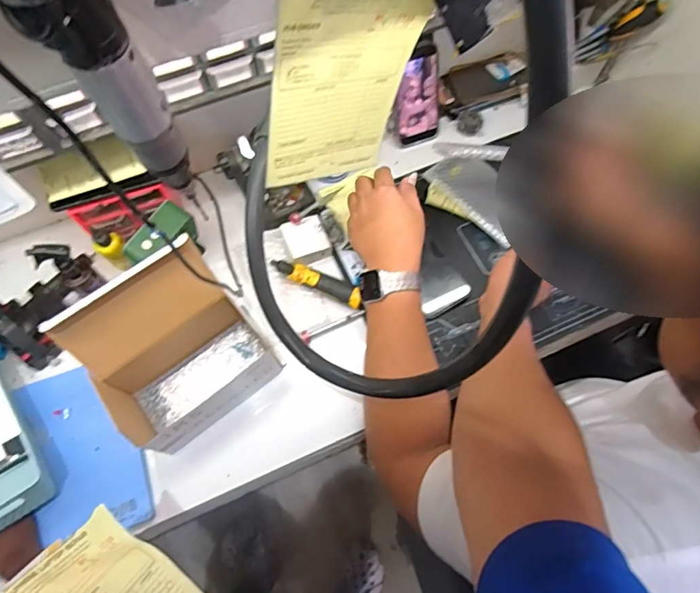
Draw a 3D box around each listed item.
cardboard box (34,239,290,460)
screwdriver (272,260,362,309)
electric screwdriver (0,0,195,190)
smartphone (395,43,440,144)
[{"bbox_3d":[-0.215,0.074,0.557,0.196,0.170,0.146,-36,72,-13],"label":"cardboard box"},{"bbox_3d":[-0.046,-0.024,0.677,0.141,0.028,0.033,24,70,10],"label":"screwdriver"},{"bbox_3d":[-0.124,-0.112,0.214,0.050,0.199,0.041,-27,70,-10],"label":"electric screwdriver"},{"bbox_3d":[0.109,-0.316,0.736,0.073,0.148,0.008,-18,46,-8],"label":"smartphone"}]

